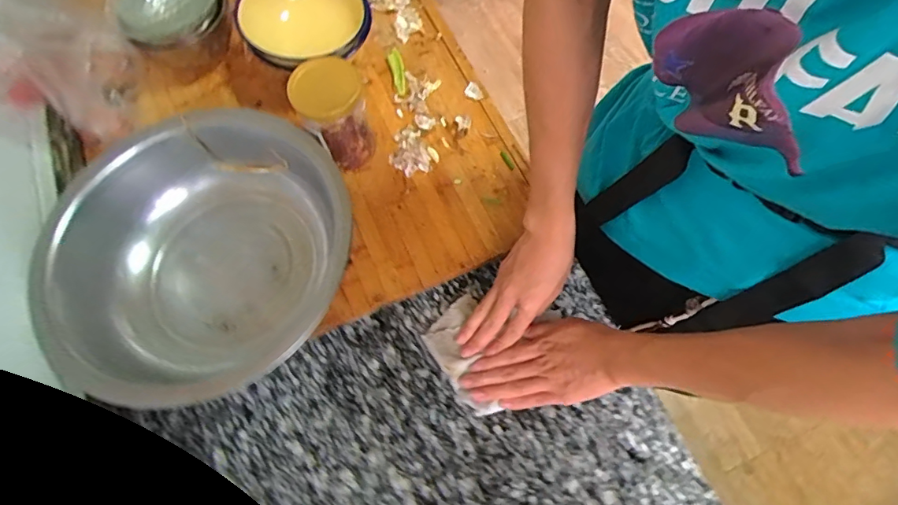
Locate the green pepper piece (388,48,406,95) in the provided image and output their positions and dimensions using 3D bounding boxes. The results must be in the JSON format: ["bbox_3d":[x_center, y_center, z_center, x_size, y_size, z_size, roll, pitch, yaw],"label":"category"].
[{"bbox_3d":[-0.077,-0.277,0.706,0.021,0.012,0.083,-15,69,-4],"label":"green pepper piece"}]

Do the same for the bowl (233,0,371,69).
[{"bbox_3d":[-0.204,-0.325,0.677,0.168,0.099,0.160,-1,68,2],"label":"bowl"}]

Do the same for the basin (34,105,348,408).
[{"bbox_3d":[-0.280,0.004,0.558,0.305,0.105,0.329,-1,67,1],"label":"basin"}]

